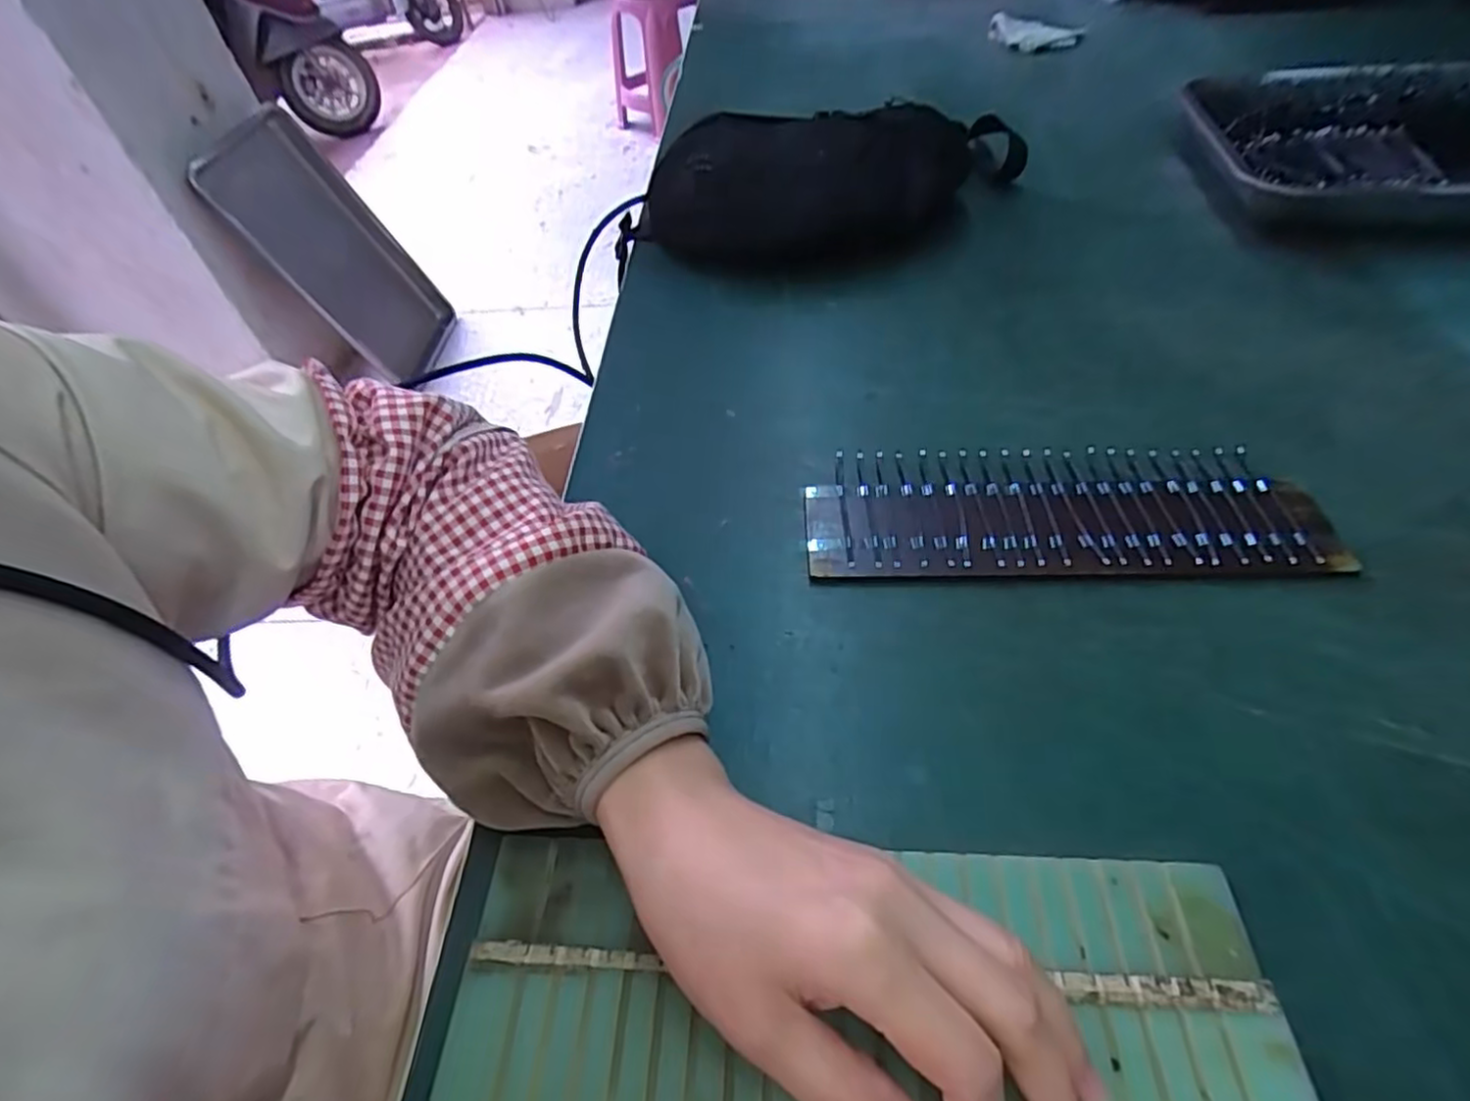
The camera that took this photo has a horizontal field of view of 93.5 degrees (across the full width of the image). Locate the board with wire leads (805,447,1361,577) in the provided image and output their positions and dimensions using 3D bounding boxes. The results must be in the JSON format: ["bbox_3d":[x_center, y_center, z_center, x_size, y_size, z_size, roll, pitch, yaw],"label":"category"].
[{"bbox_3d":[0.168,-0.022,0.369,0.256,0.007,0.086,-1,49,5],"label":"board with wire leads"}]

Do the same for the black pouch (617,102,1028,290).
[{"bbox_3d":[0.080,-0.297,0.557,0.348,0.077,0.121,-10,50,-5],"label":"black pouch"}]

